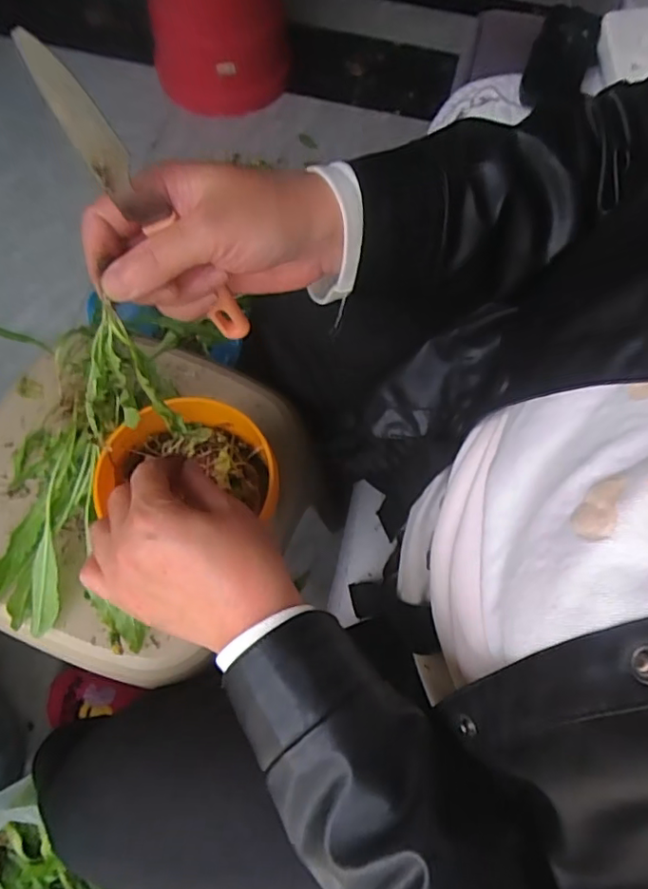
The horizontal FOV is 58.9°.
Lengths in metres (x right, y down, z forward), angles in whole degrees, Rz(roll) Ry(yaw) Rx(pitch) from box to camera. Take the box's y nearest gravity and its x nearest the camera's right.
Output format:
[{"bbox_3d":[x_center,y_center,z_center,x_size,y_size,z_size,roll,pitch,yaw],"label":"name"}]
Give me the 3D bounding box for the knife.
[{"bbox_3d":[-0.081,-0.108,0.279,0.019,0.176,0.010,11,68,27],"label":"knife"}]

